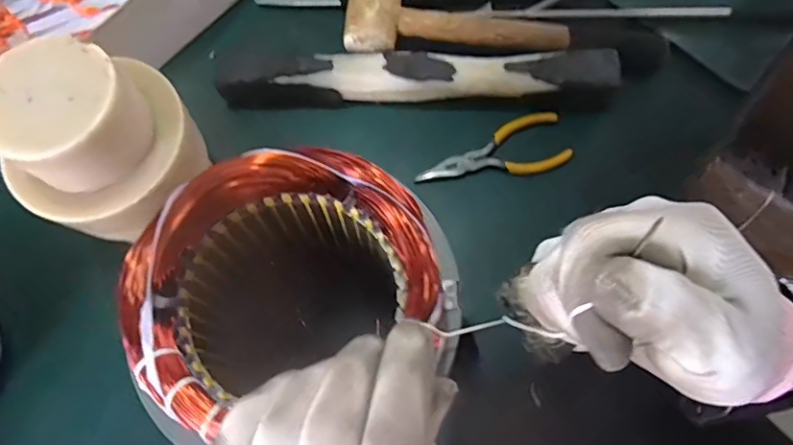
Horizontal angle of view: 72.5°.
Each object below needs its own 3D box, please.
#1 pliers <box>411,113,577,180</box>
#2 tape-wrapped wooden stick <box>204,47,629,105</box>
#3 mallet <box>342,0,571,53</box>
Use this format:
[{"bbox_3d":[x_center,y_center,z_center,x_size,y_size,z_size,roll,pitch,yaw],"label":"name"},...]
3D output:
[{"bbox_3d":[0.076,-0.053,0.432,0.117,0.018,0.046,-15,73,-4],"label":"pliers"},{"bbox_3d":[0.015,-0.119,0.434,0.309,0.031,0.038,2,73,1],"label":"tape-wrapped wooden stick"},{"bbox_3d":[0.048,-0.167,0.446,0.178,0.038,0.060,0,73,1],"label":"mallet"}]

